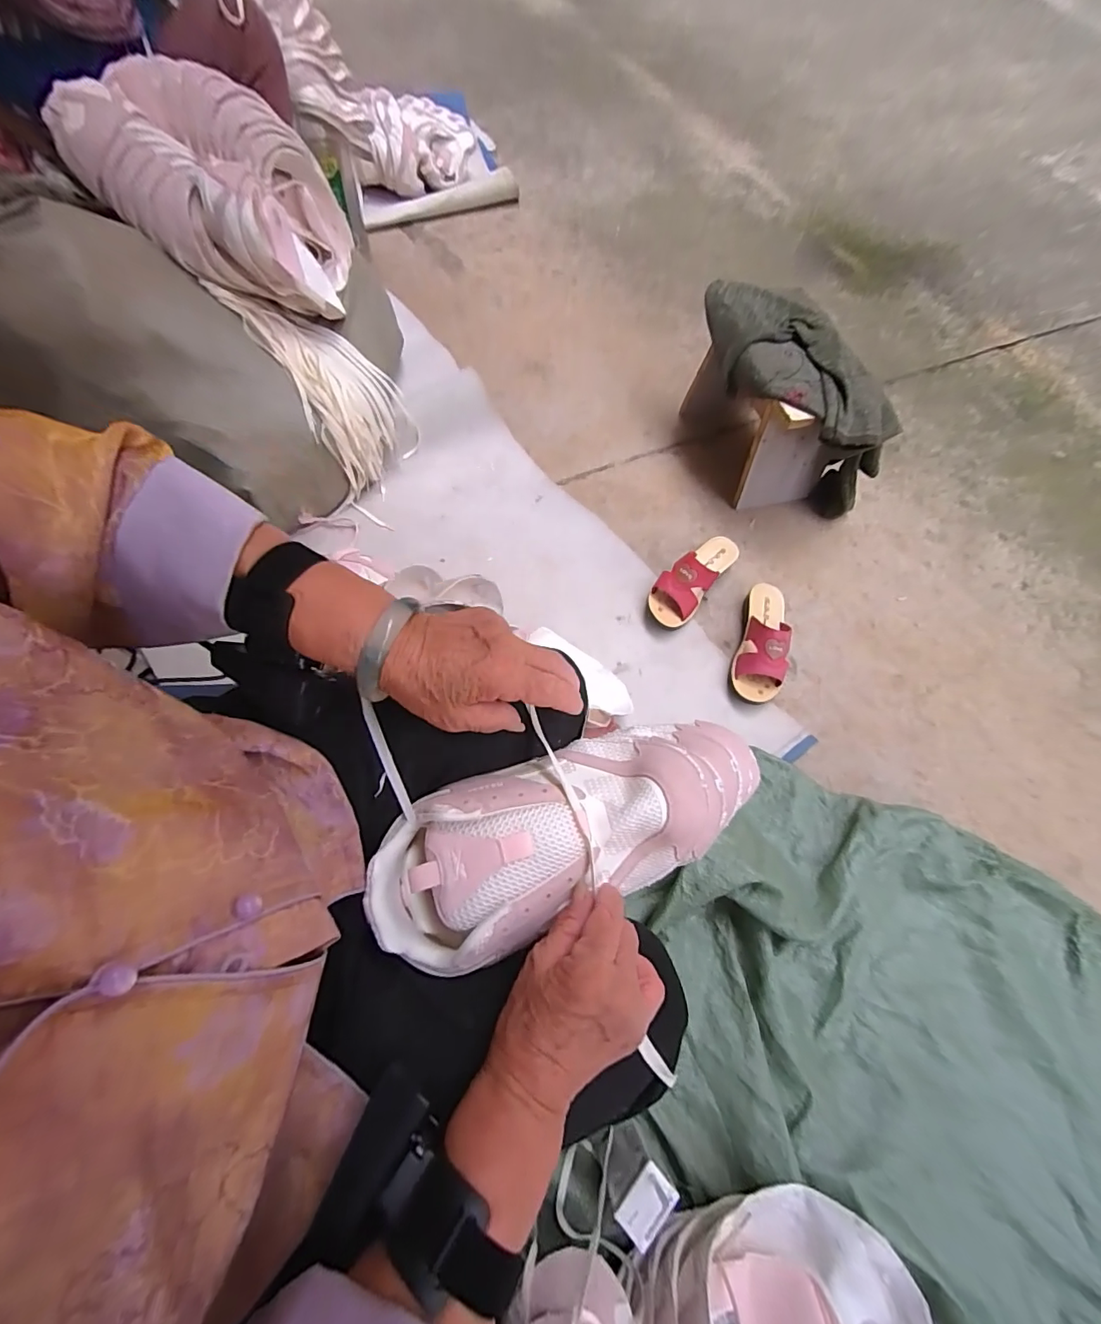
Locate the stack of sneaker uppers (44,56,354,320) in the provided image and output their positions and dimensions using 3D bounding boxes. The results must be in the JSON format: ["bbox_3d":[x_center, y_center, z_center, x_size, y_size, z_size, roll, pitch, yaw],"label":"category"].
[{"bbox_3d":[-0.530,-0.775,0.806,0.385,0.180,0.301,16,72,-19],"label":"stack of sneaker uppers"}]

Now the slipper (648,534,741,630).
[{"bbox_3d":[0.259,-0.158,0.879,0.083,0.081,0.218,37,72,15],"label":"slipper"}]

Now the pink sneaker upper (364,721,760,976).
[{"bbox_3d":[0.020,0.119,0.356,0.292,0.073,0.111,-19,69,-12],"label":"pink sneaker upper"}]

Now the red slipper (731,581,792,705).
[{"bbox_3d":[0.362,-0.041,0.836,0.079,0.084,0.223,12,67,5],"label":"red slipper"}]

